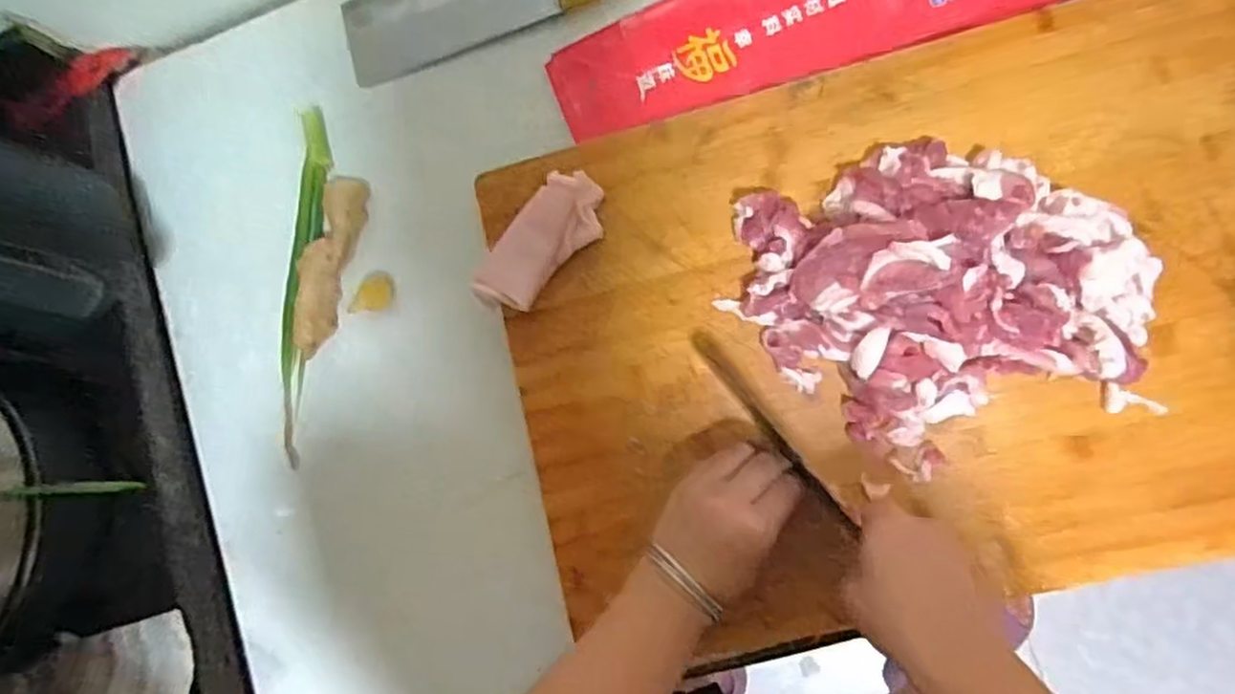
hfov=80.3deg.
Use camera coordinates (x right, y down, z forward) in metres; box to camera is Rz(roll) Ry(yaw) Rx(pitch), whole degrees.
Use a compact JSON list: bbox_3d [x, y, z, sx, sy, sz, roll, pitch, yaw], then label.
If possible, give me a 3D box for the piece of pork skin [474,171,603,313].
[{"bbox_3d":[-0.054,-0.073,0.519,0.048,0.021,0.111,44,93,8],"label":"piece of pork skin"}]

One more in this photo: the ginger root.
[{"bbox_3d":[-0.226,-0.064,0.571,0.031,0.023,0.139,13,89,9],"label":"ginger root"}]

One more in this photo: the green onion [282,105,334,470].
[{"bbox_3d":[-0.250,-0.051,0.577,0.025,0.015,0.281,3,87,8],"label":"green onion"}]

